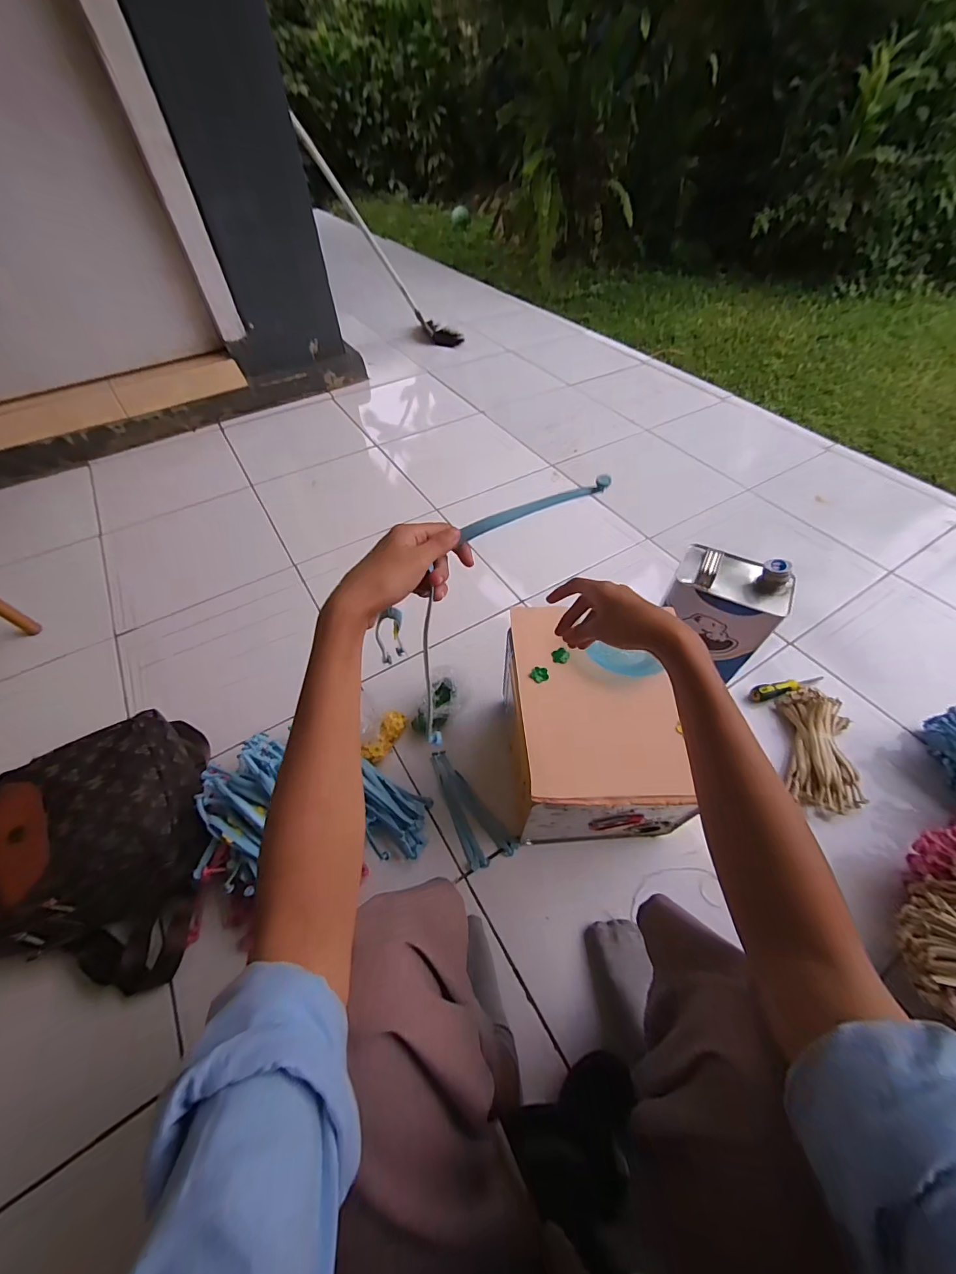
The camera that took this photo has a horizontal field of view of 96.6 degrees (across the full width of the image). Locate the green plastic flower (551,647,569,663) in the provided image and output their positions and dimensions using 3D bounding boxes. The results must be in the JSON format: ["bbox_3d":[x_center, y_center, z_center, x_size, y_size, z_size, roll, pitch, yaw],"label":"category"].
[{"bbox_3d":[0.113,0.026,0.579,0.023,0.004,0.021,-16,77,20],"label":"green plastic flower"}]

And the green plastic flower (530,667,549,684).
[{"bbox_3d":[0.083,0.049,0.566,0.023,0.010,0.027,23,57,16],"label":"green plastic flower"}]

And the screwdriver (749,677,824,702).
[{"bbox_3d":[0.590,0.096,0.805,0.146,0.037,0.030,-9,54,-6],"label":"screwdriver"}]

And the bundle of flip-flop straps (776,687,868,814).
[{"bbox_3d":[0.584,0.186,0.725,0.102,0.043,0.212,12,55,9],"label":"bundle of flip-flop straps"}]

